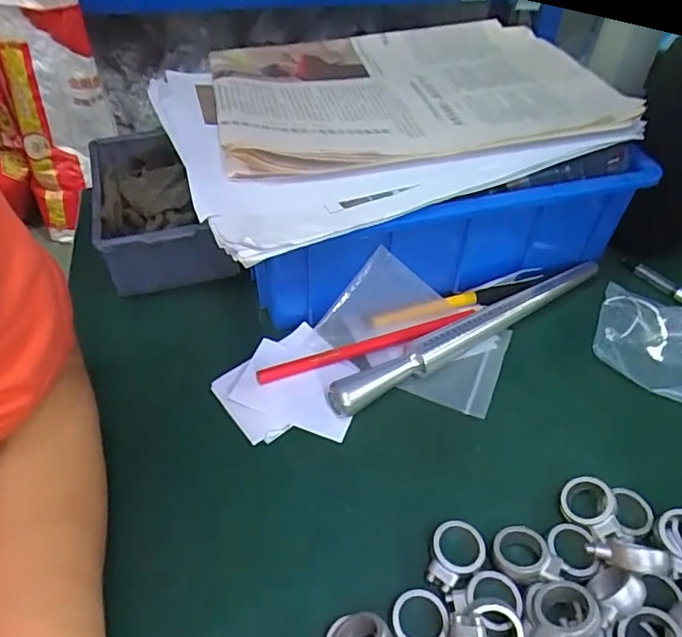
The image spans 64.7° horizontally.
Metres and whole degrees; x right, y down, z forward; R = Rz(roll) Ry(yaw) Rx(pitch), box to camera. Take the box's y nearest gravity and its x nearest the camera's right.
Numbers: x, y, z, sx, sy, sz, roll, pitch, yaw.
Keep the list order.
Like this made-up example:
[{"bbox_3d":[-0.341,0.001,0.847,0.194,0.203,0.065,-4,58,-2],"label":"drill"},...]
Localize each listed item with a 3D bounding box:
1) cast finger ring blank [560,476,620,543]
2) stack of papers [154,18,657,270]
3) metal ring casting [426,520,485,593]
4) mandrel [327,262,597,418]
[{"bbox_3d":[0.130,0.097,0.278,0.025,0.013,0.030,-26,51,-23],"label":"cast finger ring blank"},{"bbox_3d":[0.020,-0.174,0.423,0.297,0.036,0.307,-18,48,-19],"label":"stack of papers"},{"bbox_3d":[0.056,0.114,0.262,0.024,0.004,0.034,25,51,23],"label":"metal ring casting"},{"bbox_3d":[0.094,0.007,0.363,0.232,0.022,0.016,-25,50,-22],"label":"mandrel"}]

